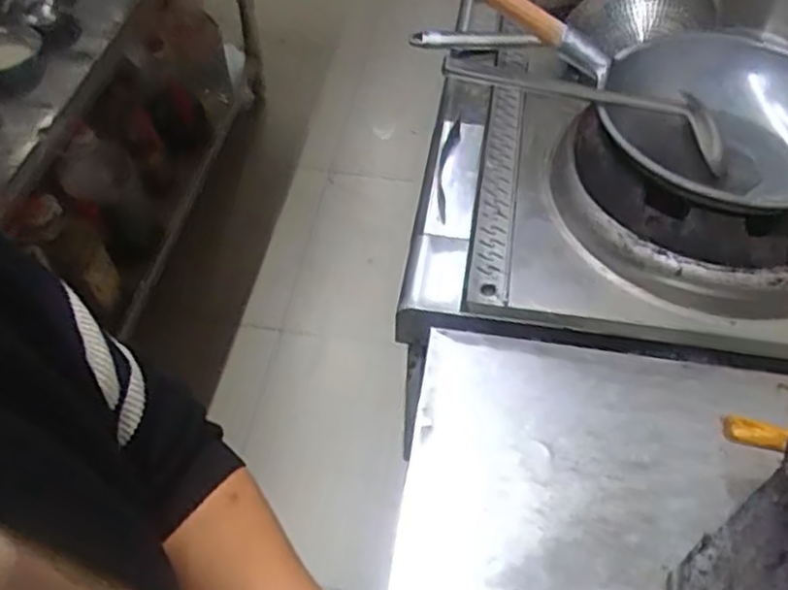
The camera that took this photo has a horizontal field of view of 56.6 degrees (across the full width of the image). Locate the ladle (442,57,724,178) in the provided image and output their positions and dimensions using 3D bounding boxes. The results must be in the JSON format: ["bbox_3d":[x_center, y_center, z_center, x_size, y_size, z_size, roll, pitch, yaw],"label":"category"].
[{"bbox_3d":[0.259,-0.261,0.991,0.379,0.076,0.090,15,53,12],"label":"ladle"}]

